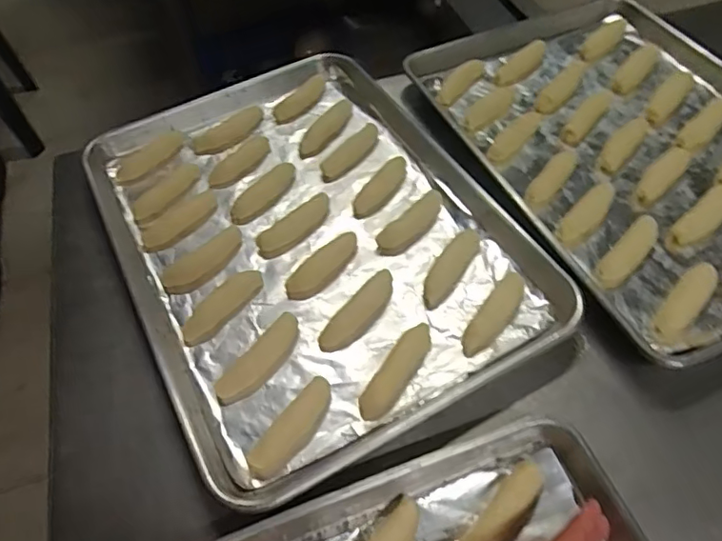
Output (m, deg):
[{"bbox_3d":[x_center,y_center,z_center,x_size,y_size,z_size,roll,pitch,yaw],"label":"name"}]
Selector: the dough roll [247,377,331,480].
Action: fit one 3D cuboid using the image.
[{"bbox_3d":[-0.050,0.118,0.419,0.023,0.020,0.084,31,60,22],"label":"dough roll"}]

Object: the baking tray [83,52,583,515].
[{"bbox_3d":[-0.053,-0.045,0.545,0.344,0.033,0.463,-25,57,-16],"label":"baking tray"}]

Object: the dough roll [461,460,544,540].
[{"bbox_3d":[0.094,0.169,0.374,0.025,0.016,0.088,36,62,24],"label":"dough roll"}]

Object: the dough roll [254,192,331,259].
[{"bbox_3d":[-0.062,-0.045,0.542,0.027,0.014,0.086,38,63,25],"label":"dough roll"}]

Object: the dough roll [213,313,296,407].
[{"bbox_3d":[-0.081,0.072,0.454,0.027,0.022,0.087,34,61,24],"label":"dough roll"}]

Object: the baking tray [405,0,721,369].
[{"bbox_3d":[0.297,-0.139,0.588,0.330,0.027,0.446,-21,56,-13],"label":"baking tray"}]

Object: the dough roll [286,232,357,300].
[{"bbox_3d":[-0.034,-0.005,0.514,0.028,0.012,0.084,32,61,23],"label":"dough roll"}]

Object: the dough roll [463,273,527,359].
[{"bbox_3d":[0.115,0.036,0.471,0.023,0.012,0.087,32,60,22],"label":"dough roll"}]

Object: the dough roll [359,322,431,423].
[{"bbox_3d":[0.030,0.079,0.444,0.022,0.011,0.089,29,59,21],"label":"dough roll"}]

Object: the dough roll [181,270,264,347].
[{"bbox_3d":[-0.123,0.031,0.492,0.029,0.016,0.085,35,62,24],"label":"dough roll"}]

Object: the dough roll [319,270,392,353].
[{"bbox_3d":[0.001,0.035,0.480,0.025,0.014,0.090,34,61,24],"label":"dough roll"}]

